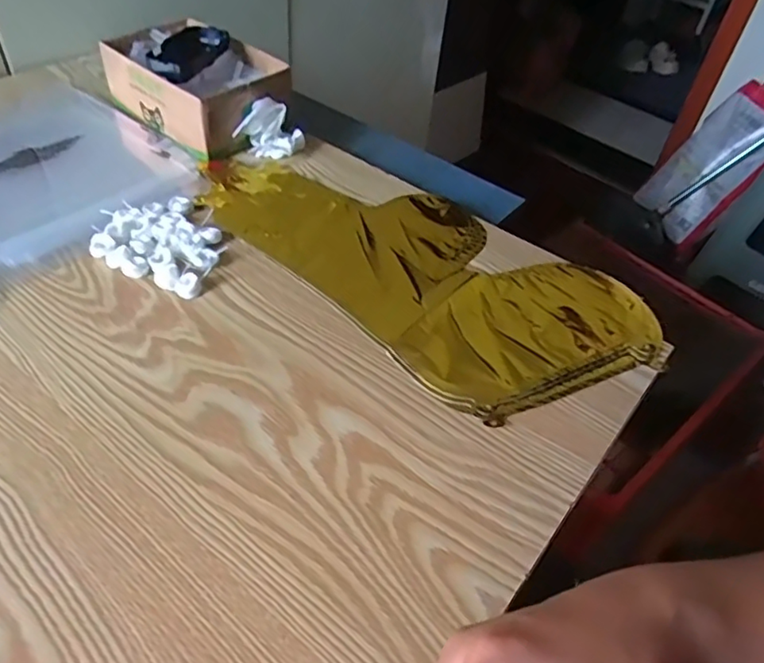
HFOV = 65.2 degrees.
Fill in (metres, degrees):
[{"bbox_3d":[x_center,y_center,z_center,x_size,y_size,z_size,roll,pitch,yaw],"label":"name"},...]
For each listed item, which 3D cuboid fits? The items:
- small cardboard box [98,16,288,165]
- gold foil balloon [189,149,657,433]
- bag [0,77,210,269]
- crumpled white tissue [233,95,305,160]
[{"bbox_3d":[-0.207,-0.277,0.666,0.197,0.078,0.131,32,51,24],"label":"small cardboard box"},{"bbox_3d":[0.023,-0.077,0.547,0.425,0.013,0.206,37,53,27],"label":"gold foil balloon"},{"bbox_3d":[-0.352,-0.185,0.612,0.327,0.015,0.223,32,50,24],"label":"bag"},{"bbox_3d":[-0.119,-0.221,0.641,0.066,0.053,0.046,6,45,0],"label":"crumpled white tissue"}]

